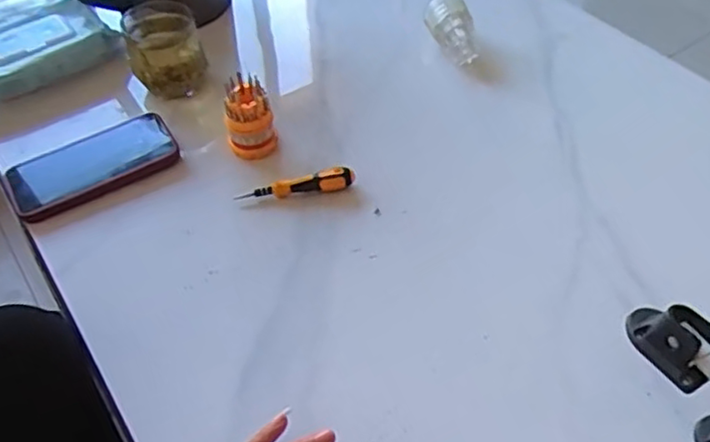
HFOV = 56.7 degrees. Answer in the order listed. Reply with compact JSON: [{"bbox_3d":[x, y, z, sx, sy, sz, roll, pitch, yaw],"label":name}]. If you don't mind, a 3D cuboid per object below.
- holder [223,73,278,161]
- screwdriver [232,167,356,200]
[{"bbox_3d":[-0.106,-0.103,0.655,0.049,0.073,0.040,-9,49,-2],"label":"holder"},{"bbox_3d":[-0.057,-0.034,0.630,0.112,0.015,0.015,-9,49,-2],"label":"screwdriver"}]

